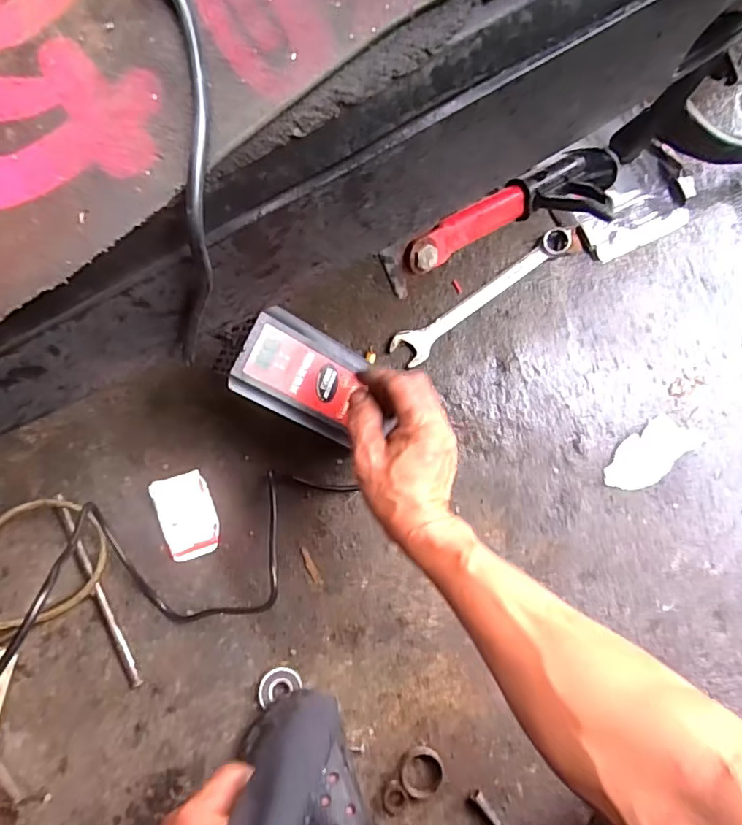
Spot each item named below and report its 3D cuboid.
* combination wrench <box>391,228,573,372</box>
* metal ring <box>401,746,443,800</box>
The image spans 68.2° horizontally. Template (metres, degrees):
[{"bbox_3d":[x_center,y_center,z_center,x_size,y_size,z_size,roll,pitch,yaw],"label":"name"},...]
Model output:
[{"bbox_3d":[0.126,-0.127,0.595,0.234,0.007,0.038,-35,84,-7],"label":"combination wrench"},{"bbox_3d":[0.049,0.345,0.525,0.039,0.010,0.045,-7,82,-3],"label":"metal ring"}]

